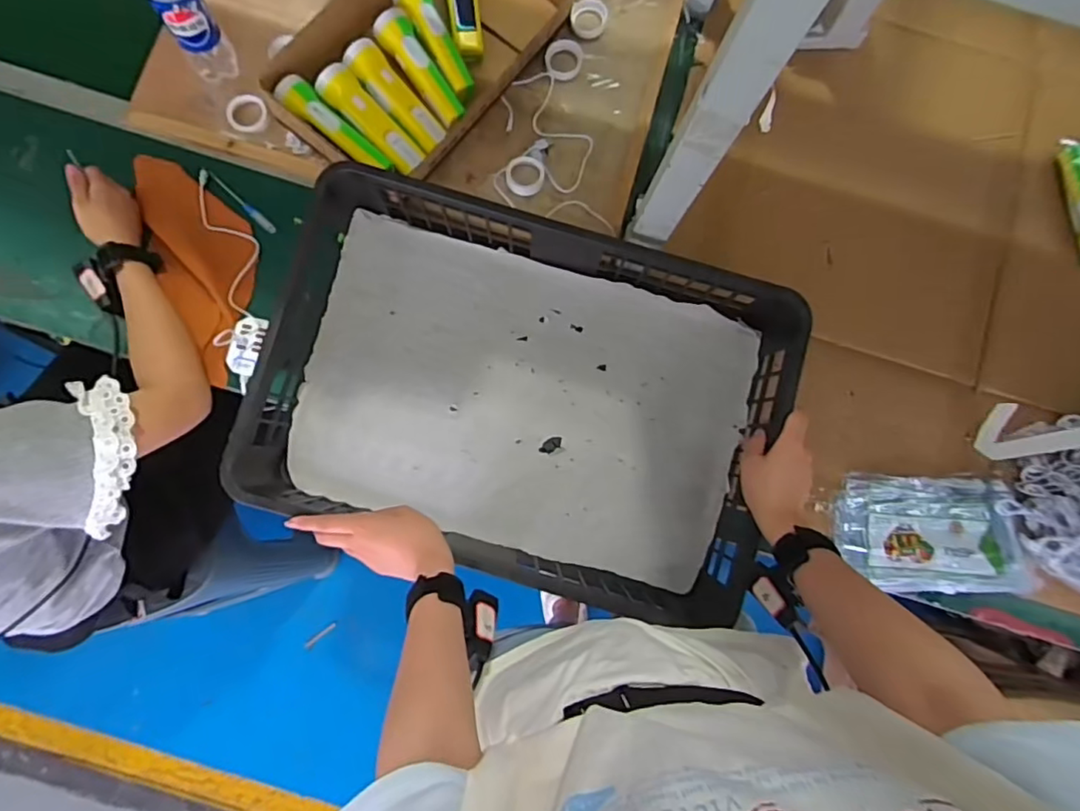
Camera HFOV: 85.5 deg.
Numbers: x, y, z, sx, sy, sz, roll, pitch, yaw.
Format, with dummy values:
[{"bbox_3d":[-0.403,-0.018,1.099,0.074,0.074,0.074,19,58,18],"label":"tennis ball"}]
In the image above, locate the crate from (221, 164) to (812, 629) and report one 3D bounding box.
[{"bbox_3d":[-0.017,-0.011,0.707,0.580,0.135,0.405,20,88,0],"label":"crate"}]

